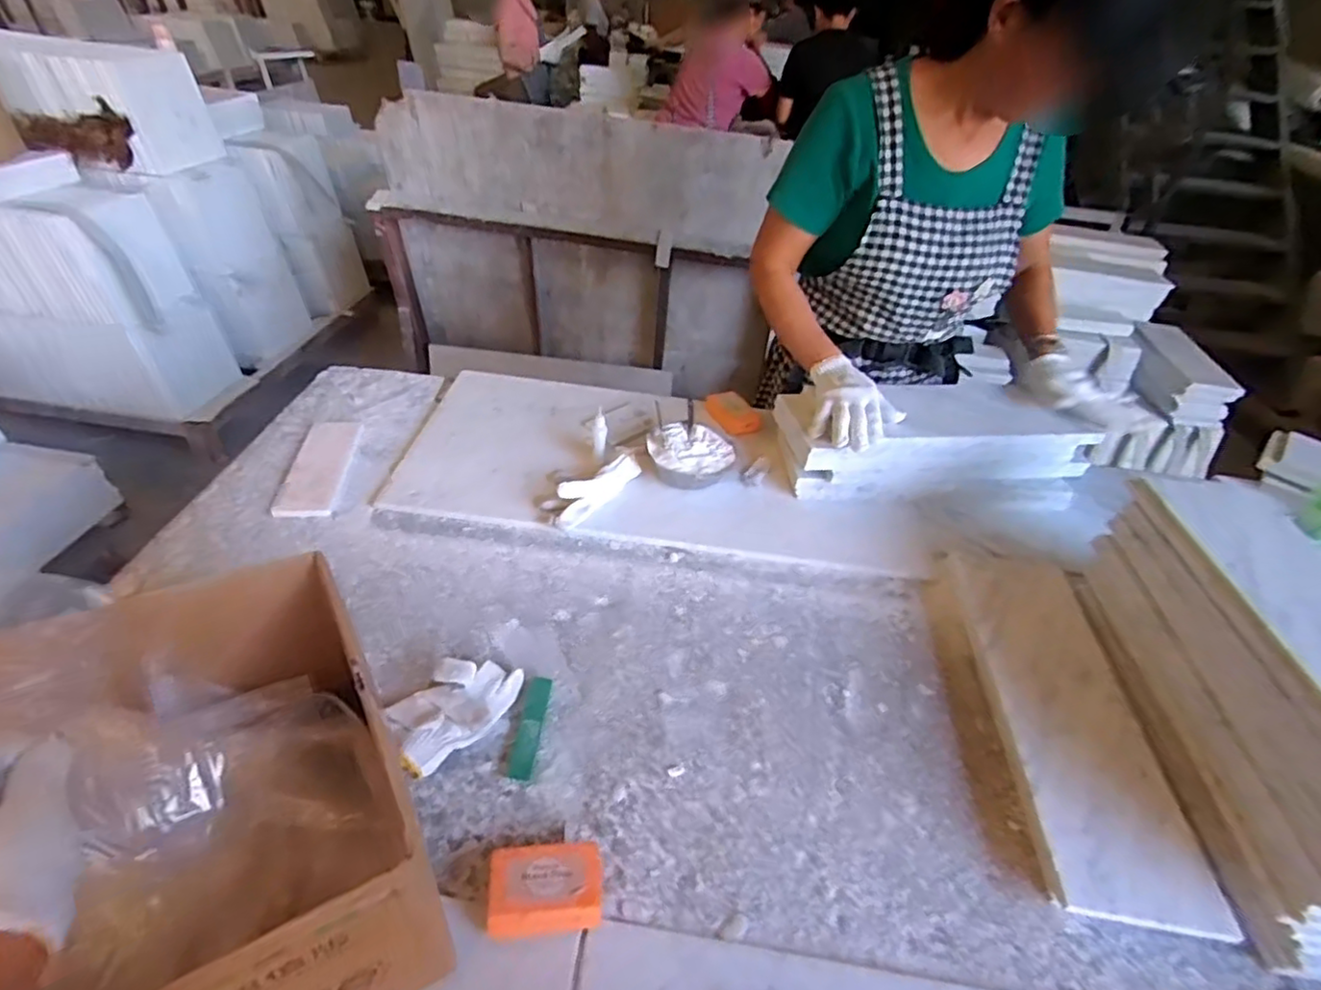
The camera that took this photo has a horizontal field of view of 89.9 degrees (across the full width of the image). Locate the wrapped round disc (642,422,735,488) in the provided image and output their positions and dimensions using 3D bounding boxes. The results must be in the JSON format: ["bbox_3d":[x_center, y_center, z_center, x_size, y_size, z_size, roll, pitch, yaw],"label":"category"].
[{"bbox_3d":[0.047,-0.065,1.064,0.137,0.050,0.137,18,42,16],"label":"wrapped round disc"}]

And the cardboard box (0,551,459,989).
[{"bbox_3d":[-0.411,0.257,0.435,0.438,0.234,0.297,-20,46,-26],"label":"cardboard box"}]

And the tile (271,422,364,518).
[{"bbox_3d":[-0.519,-0.043,1.010,0.085,0.015,0.236,-2,41,-7],"label":"tile"}]

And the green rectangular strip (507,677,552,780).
[{"bbox_3d":[-0.136,0.245,0.700,0.022,0.008,0.117,5,40,1],"label":"green rectangular strip"}]

